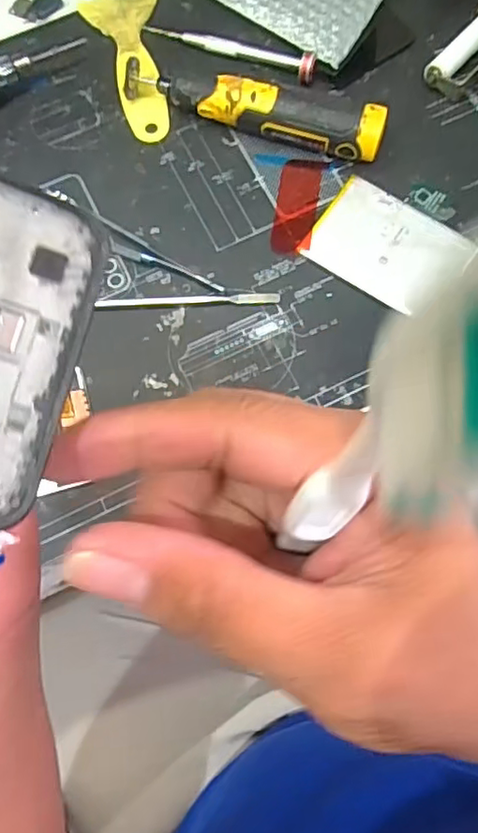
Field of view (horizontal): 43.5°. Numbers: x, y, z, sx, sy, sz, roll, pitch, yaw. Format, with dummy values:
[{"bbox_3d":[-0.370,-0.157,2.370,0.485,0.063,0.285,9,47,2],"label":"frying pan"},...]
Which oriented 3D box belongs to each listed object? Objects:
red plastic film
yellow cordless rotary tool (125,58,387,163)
[{"bbox_3d":[0.036,-0.131,0.370,0.025,0.005,0.067,6,73,7],"label":"red plastic film"},{"bbox_3d":[0.006,-0.191,0.374,0.166,0.029,0.027,17,76,6],"label":"yellow cordless rotary tool"}]

